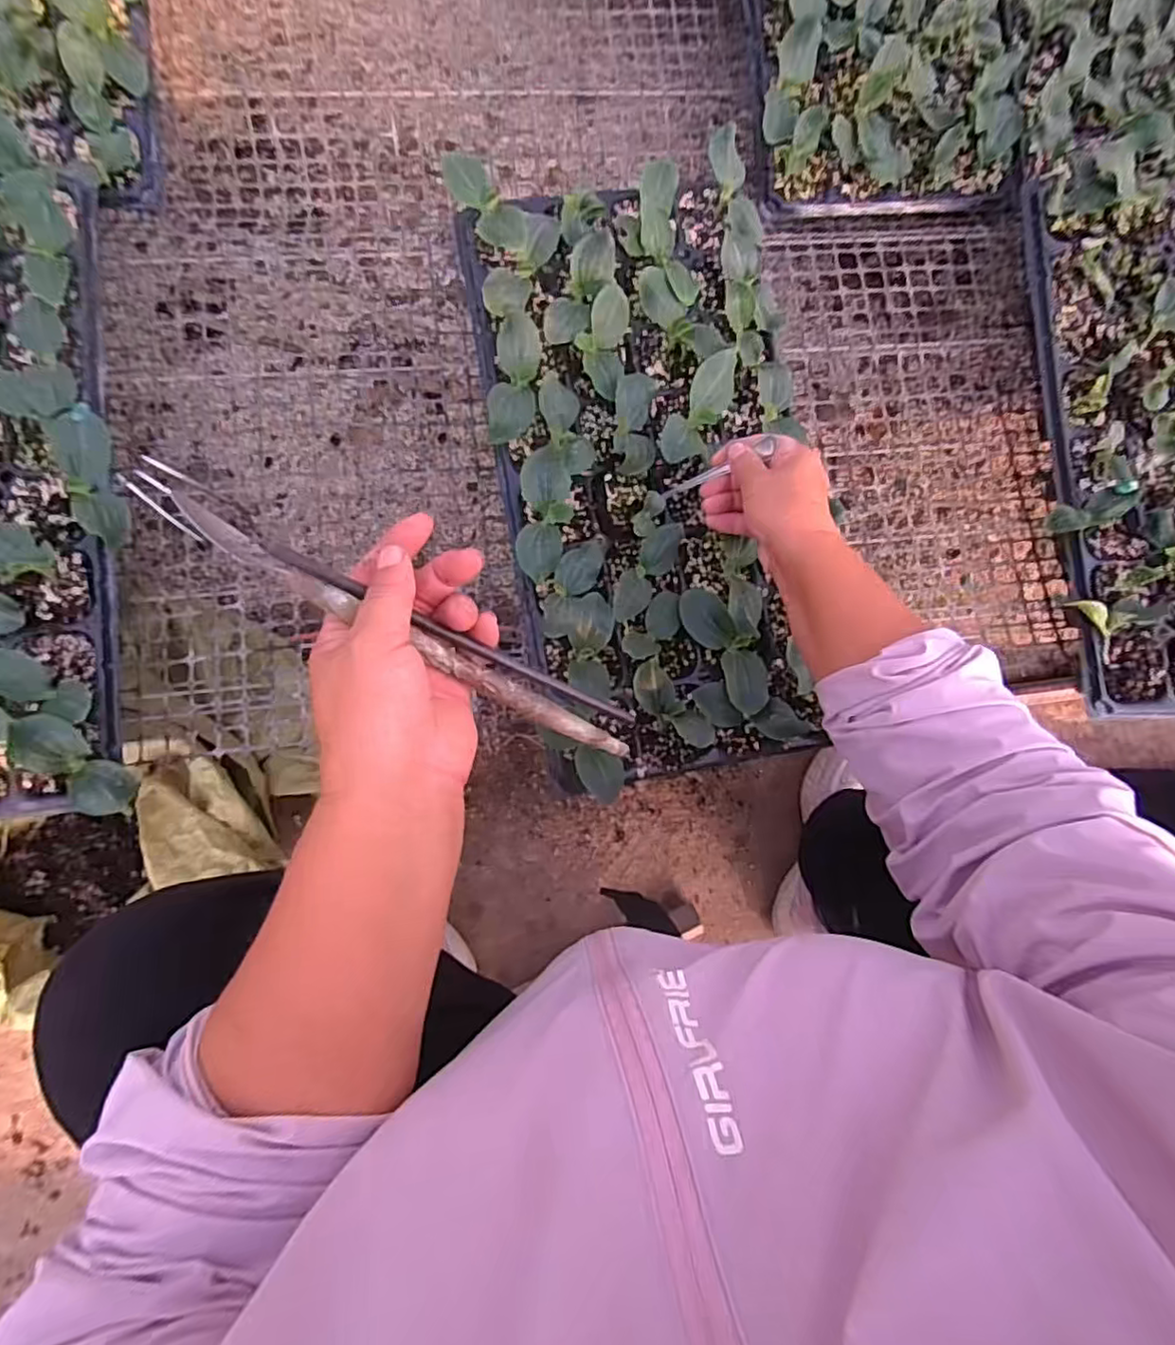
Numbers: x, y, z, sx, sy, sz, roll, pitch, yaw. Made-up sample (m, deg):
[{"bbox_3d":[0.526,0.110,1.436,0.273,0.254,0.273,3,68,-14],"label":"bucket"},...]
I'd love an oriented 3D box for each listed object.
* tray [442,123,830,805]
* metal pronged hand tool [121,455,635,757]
[{"bbox_3d":[0.057,-0.174,0.503,0.247,0.057,0.493,-10,83,-6],"label":"tray"},{"bbox_3d":[-0.072,-0.017,0.298,0.245,0.015,0.025,30,79,-29],"label":"metal pronged hand tool"}]

